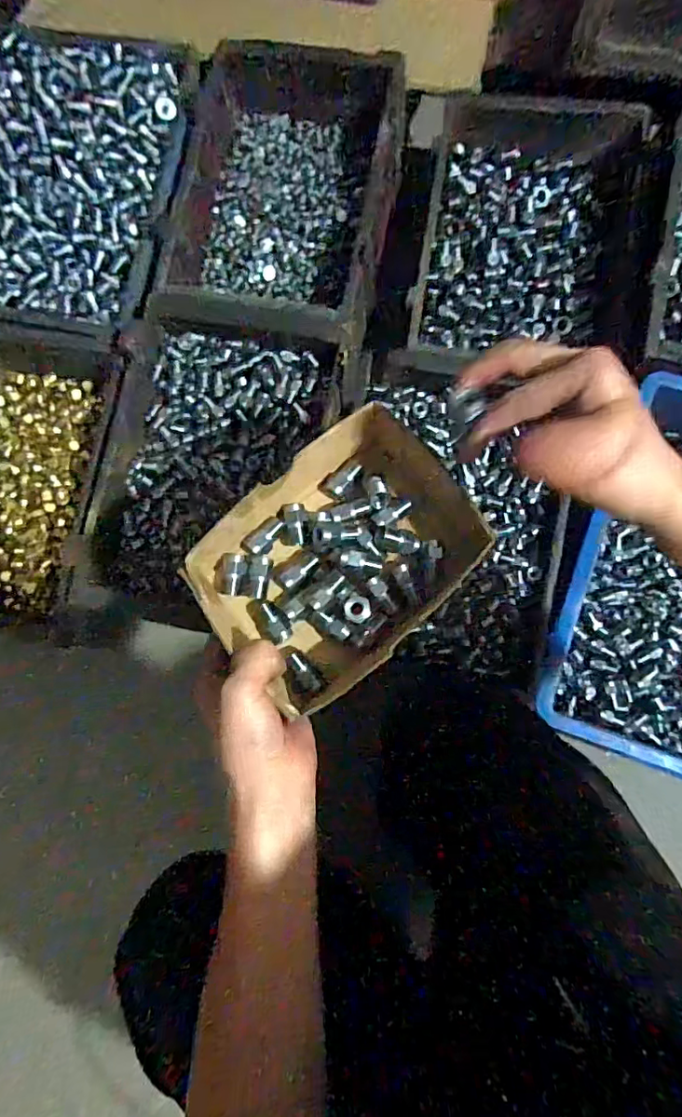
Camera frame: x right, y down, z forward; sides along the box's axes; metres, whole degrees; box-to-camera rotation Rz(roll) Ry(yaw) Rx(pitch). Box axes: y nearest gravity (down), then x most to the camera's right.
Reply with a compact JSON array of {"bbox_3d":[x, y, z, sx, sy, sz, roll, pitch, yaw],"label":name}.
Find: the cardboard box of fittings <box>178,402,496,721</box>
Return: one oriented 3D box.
[{"bbox_3d":[-0.001,-0.002,0.358,0.176,0.054,0.128,-39,82,-3],"label":"cardboard box of fittings"}]

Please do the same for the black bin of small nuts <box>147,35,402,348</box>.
[{"bbox_3d":[-0.071,-0.449,0.675,0.259,0.089,0.399,8,82,3],"label":"black bin of small nuts"}]

